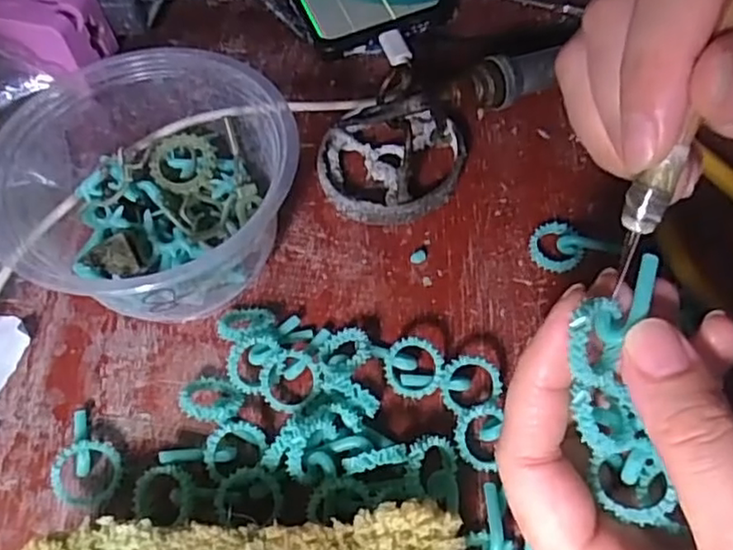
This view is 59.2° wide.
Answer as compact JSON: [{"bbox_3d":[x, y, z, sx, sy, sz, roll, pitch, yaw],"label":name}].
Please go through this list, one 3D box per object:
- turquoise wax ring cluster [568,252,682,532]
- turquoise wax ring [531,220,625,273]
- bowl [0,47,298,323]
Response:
[{"bbox_3d":[0.067,0.030,0.171,0.023,0.016,0.067,-7,102,-2],"label":"turquoise wax ring cluster"},{"bbox_3d":[0.087,-0.014,0.275,0.032,0.014,0.024,-8,59,-2],"label":"turquoise wax ring"},{"bbox_3d":[-0.082,-0.032,0.265,0.110,0.063,0.101,-1,59,2],"label":"bowl"}]

